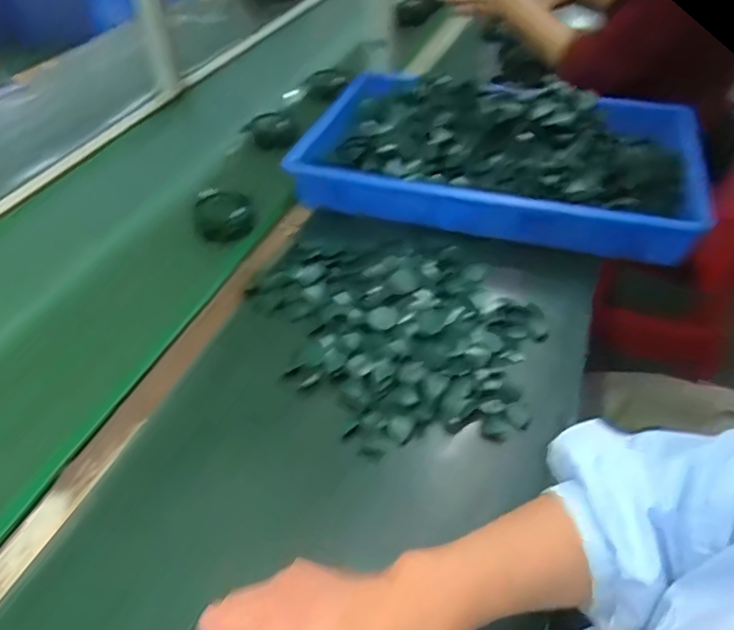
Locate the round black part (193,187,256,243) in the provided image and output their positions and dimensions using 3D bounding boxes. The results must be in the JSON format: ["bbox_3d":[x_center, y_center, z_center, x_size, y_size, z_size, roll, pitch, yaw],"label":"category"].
[{"bbox_3d":[-0.204,-0.138,0.850,0.087,0.082,0.053,-18,44,-16],"label":"round black part"}]

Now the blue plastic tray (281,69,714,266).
[{"bbox_3d":[0.189,-0.247,0.872,0.513,0.081,0.340,9,43,13],"label":"blue plastic tray"}]

